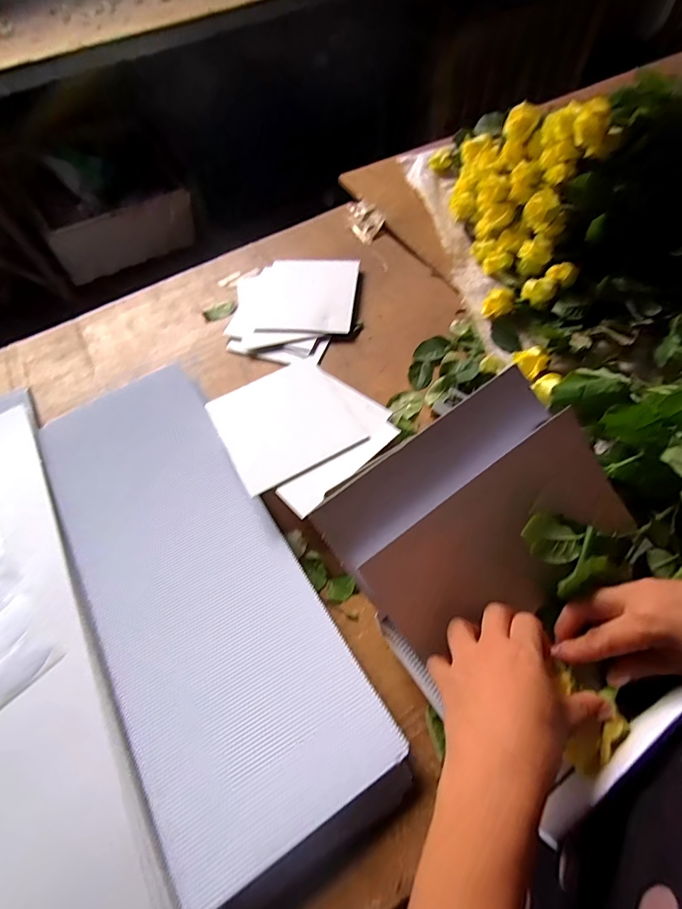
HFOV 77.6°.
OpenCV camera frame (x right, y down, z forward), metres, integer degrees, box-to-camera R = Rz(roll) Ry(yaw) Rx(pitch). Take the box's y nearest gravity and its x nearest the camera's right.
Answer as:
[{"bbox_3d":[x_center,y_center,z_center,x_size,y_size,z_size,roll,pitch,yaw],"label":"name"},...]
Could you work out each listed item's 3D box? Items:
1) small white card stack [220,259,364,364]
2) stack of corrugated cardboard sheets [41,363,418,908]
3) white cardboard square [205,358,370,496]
[{"bbox_3d":[-0.083,-0.252,0.721,0.206,0.024,0.231,4,61,6],"label":"small white card stack"},{"bbox_3d":[-0.171,0.130,0.491,0.226,0.060,0.588,-30,63,-13],"label":"stack of corrugated cardboard sheets"},{"bbox_3d":[-0.072,-0.043,0.538,0.154,0.010,0.150,-28,62,-11],"label":"white cardboard square"}]

